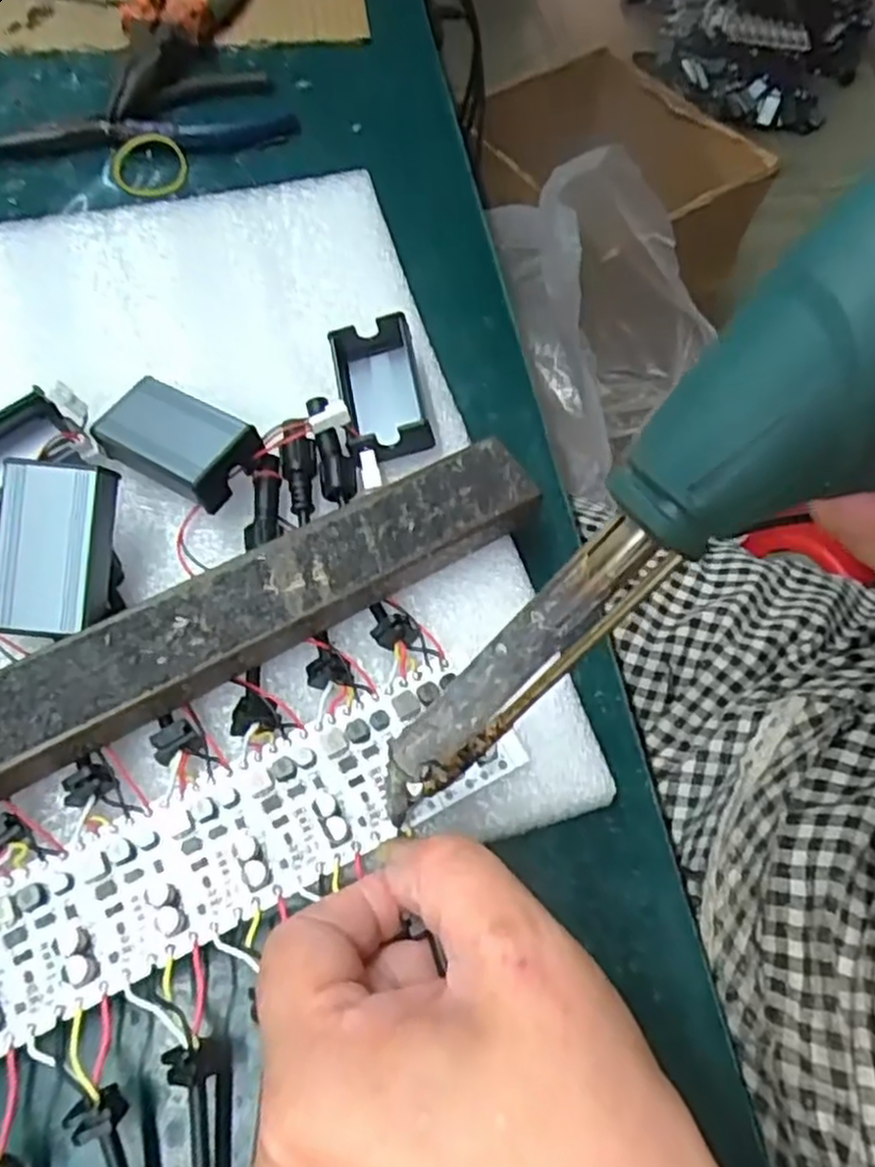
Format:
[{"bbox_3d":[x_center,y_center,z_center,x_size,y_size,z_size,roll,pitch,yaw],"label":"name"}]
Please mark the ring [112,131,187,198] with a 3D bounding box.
[{"bbox_3d":[-0.132,-0.191,0.356,0.034,0.025,0.004,-17,20,6],"label":"ring"}]

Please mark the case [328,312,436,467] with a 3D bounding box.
[{"bbox_3d":[-0.020,-0.068,0.278,0.029,0.018,0.054,-9,63,-9],"label":"case"}]

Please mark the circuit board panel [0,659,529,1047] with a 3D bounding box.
[{"bbox_3d":[-0.060,0.073,0.211,0.166,0.009,0.040,-25,66,-17],"label":"circuit board panel"}]

